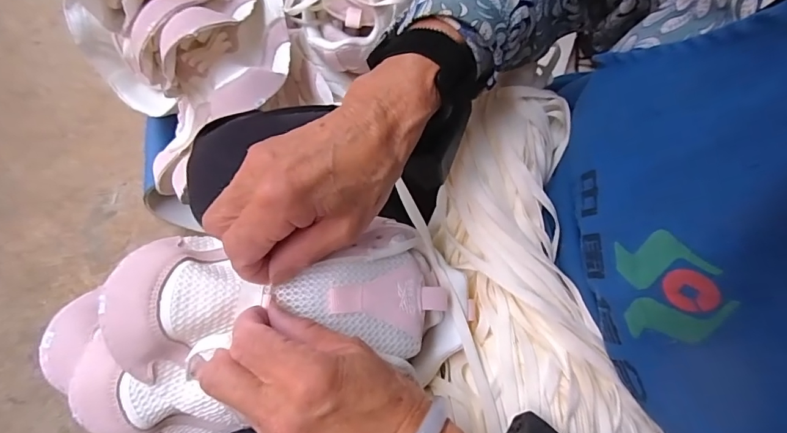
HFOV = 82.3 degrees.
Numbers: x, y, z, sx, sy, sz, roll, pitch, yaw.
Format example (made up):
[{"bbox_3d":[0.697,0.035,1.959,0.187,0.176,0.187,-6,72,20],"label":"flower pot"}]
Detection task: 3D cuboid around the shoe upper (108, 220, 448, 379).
[{"bbox_3d":[-0.063,0.050,0.280,0.200,0.038,0.085,-2,67,-13],"label":"shoe upper"}]

